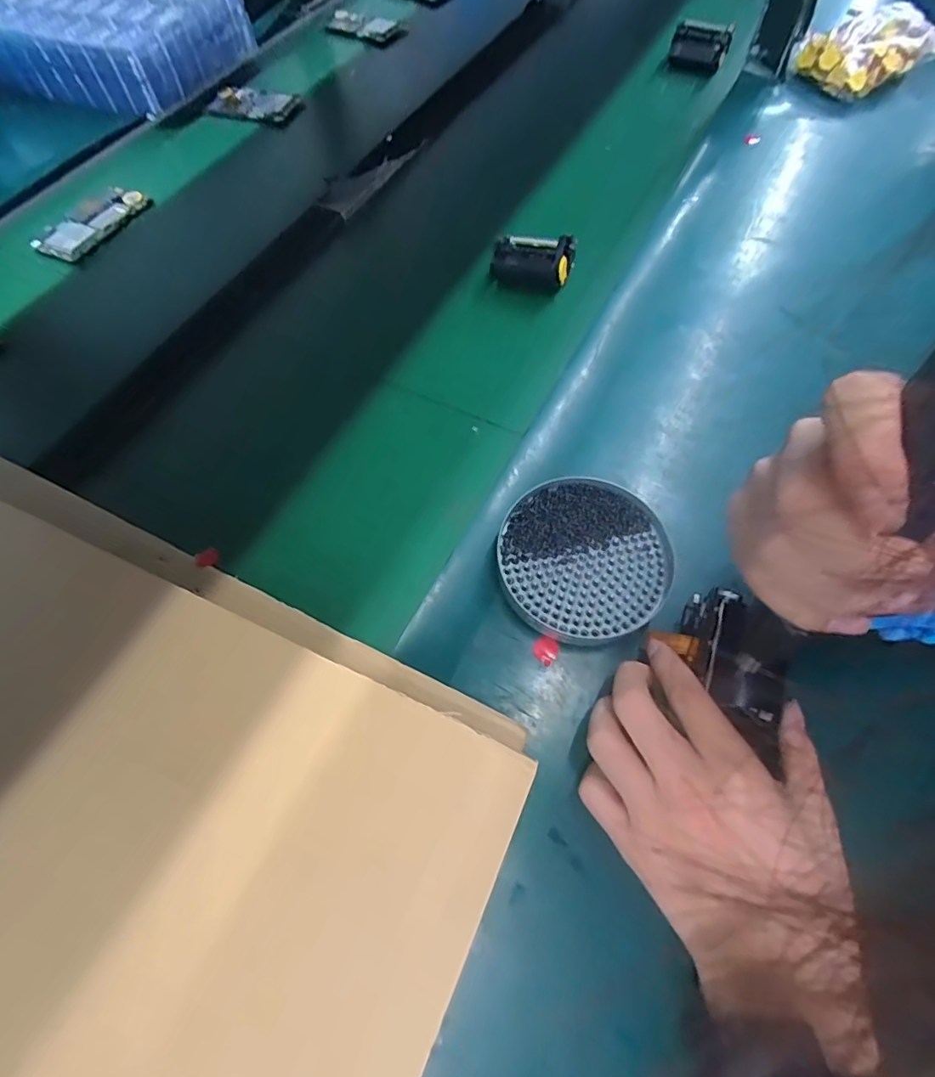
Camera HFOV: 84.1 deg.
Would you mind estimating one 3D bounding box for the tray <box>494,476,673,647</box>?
[{"bbox_3d":[0.078,0.011,0.350,0.114,0.020,0.110,0,62,0],"label":"tray"}]

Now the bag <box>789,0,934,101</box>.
[{"bbox_3d":[0.502,-0.602,0.643,0.181,0.067,0.108,-23,64,-11],"label":"bag"}]

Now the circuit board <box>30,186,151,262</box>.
[{"bbox_3d":[-0.415,-0.349,0.570,0.067,0.008,0.121,25,65,13],"label":"circuit board"}]

